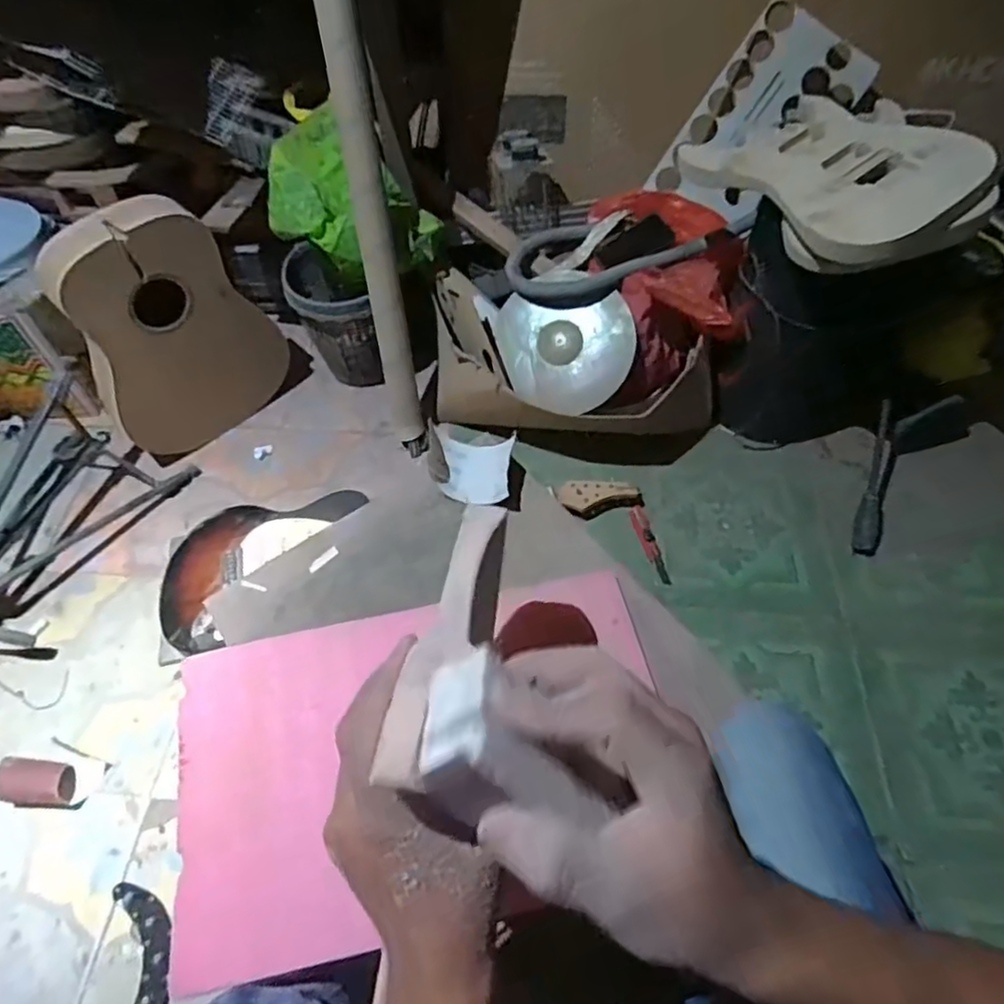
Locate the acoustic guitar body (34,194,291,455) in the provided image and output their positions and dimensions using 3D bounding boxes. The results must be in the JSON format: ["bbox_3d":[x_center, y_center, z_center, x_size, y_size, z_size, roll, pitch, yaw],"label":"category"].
[{"bbox_3d":[-0.655,-0.340,1.307,0.111,0.500,0.363,31,61,20],"label":"acoustic guitar body"}]

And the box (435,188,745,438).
[{"bbox_3d":[0.172,-0.380,1.385,0.612,0.272,0.445,-3,56,-2],"label":"box"}]

